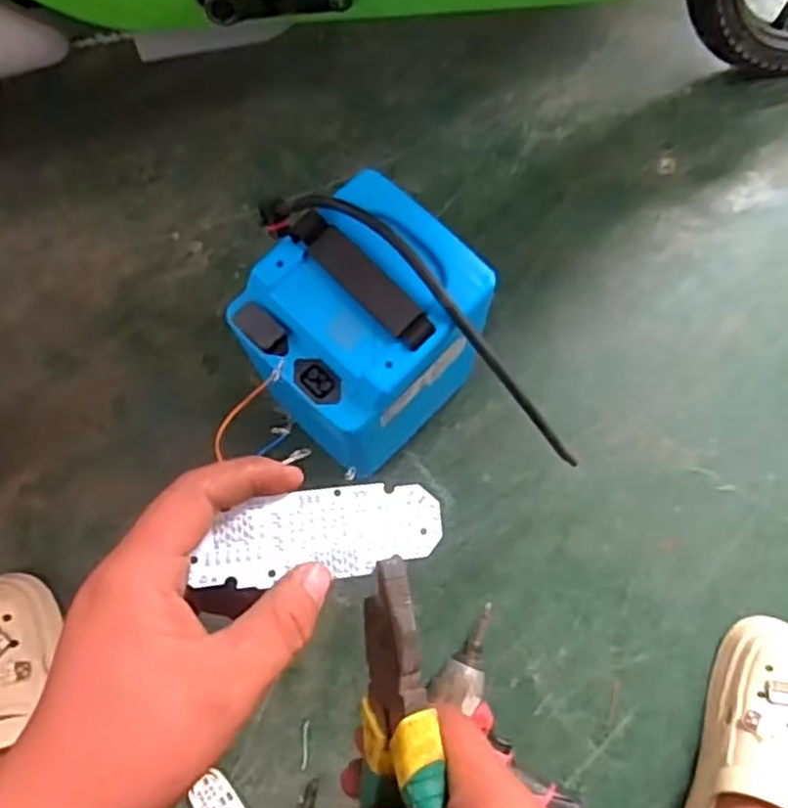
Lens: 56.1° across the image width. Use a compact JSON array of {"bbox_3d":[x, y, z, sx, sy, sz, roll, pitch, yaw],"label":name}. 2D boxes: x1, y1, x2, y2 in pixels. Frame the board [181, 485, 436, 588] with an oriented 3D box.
[{"bbox_3d":[-0.029,0.054,0.308,0.102,0.004,0.035,-3,85,-18],"label":"board"}]

